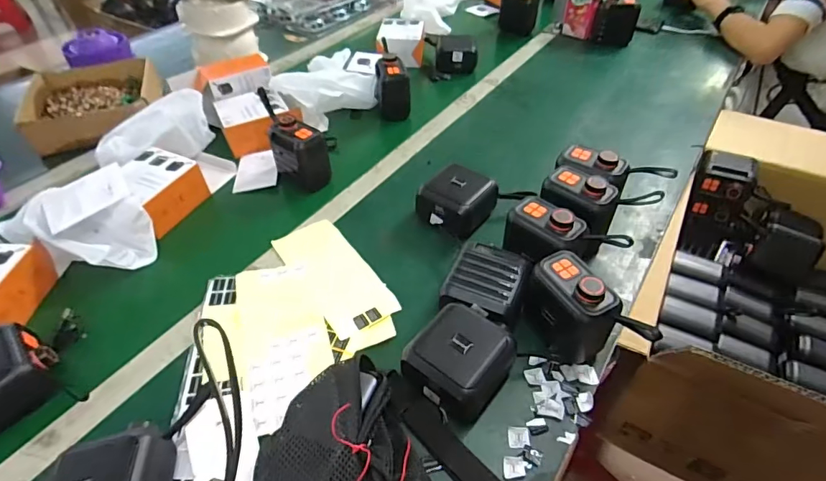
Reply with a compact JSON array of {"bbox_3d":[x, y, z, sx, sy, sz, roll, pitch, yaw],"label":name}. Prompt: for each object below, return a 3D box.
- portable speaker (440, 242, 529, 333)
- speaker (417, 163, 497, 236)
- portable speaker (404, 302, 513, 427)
[{"bbox_3d":[0.083,0.055,0.516,0.086,0.057,0.095,19,53,13],"label":"portable speaker"},{"bbox_3d":[0.061,-0.052,0.632,0.088,0.064,0.093,33,58,23],"label":"speaker"},{"bbox_3d":[0.051,0.121,0.461,0.088,0.056,0.100,35,59,24],"label":"portable speaker"}]

